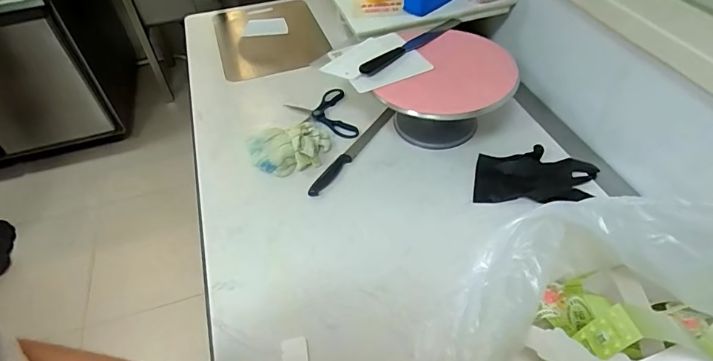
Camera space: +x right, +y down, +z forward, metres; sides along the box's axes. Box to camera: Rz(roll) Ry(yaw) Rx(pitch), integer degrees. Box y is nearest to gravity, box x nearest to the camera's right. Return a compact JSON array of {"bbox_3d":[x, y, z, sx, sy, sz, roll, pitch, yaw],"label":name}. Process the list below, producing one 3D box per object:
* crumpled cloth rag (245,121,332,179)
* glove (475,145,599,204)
[{"bbox_3d":[-0.136,-0.068,0.894,0.165,0.043,0.117,-20,49,-14],"label":"crumpled cloth rag"},{"bbox_3d":[0.346,-0.004,0.828,0.244,0.029,0.118,-3,47,4],"label":"glove"}]

